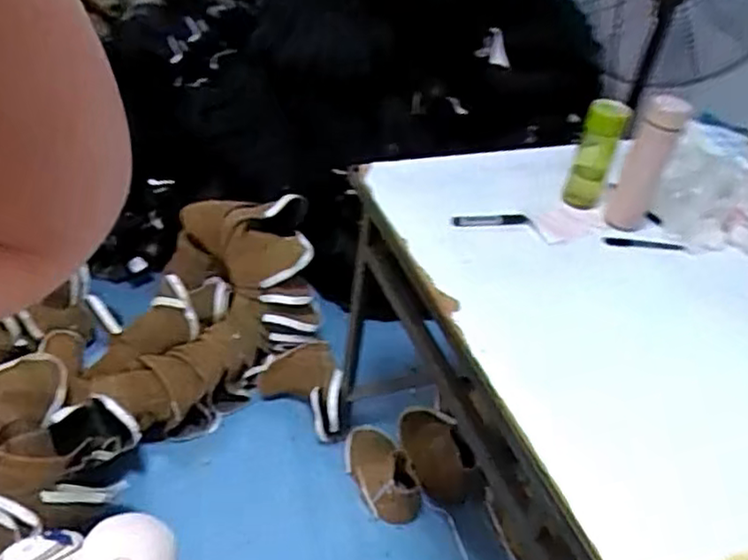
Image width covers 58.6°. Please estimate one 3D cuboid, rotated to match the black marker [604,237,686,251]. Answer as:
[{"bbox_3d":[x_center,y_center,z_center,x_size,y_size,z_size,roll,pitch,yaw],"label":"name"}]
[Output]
[{"bbox_3d":[0.498,-0.066,1.239,0.145,0.019,0.016,9,38,2],"label":"black marker"}]

